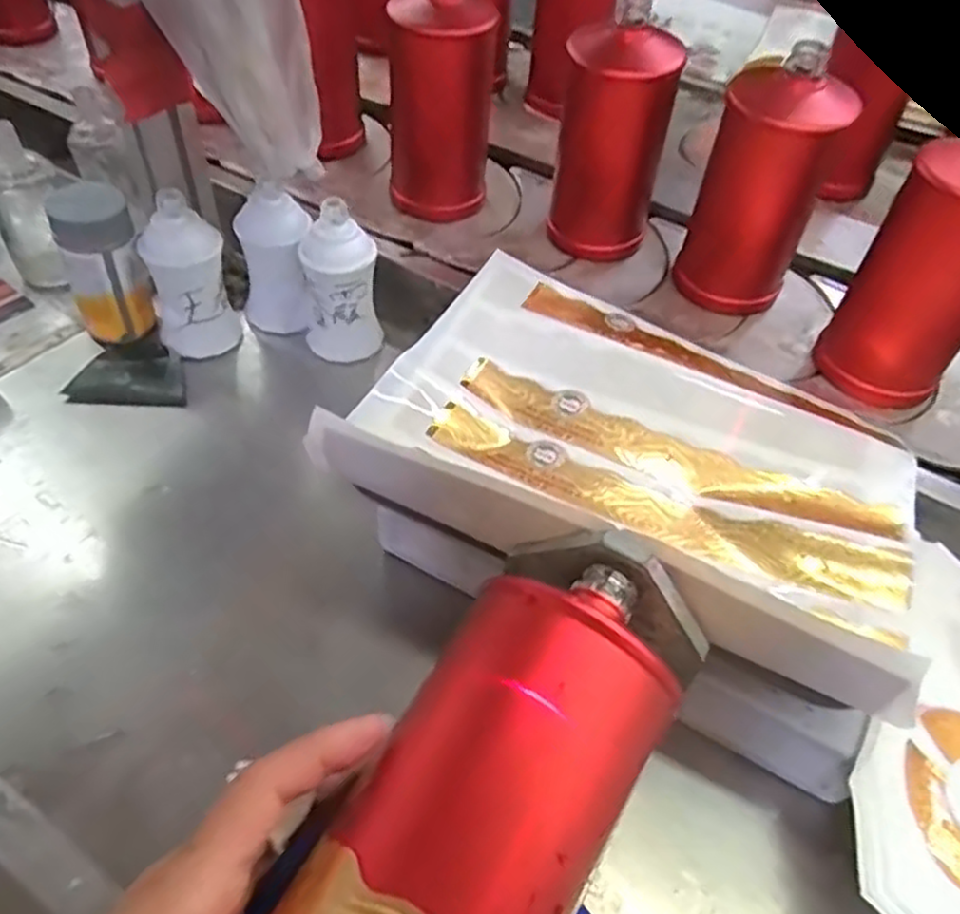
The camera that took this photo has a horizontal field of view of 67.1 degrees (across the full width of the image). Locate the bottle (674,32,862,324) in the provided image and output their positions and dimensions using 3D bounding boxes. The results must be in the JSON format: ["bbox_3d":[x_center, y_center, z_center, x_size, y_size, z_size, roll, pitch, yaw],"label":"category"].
[{"bbox_3d":[0.210,-0.199,0.553,0.072,0.180,0.072,-5,51,-9],"label":"bottle"}]

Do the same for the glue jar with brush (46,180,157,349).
[{"bbox_3d":[-0.277,-0.142,0.533,0.057,0.113,0.044,-17,54,-19],"label":"glue jar with brush"}]

